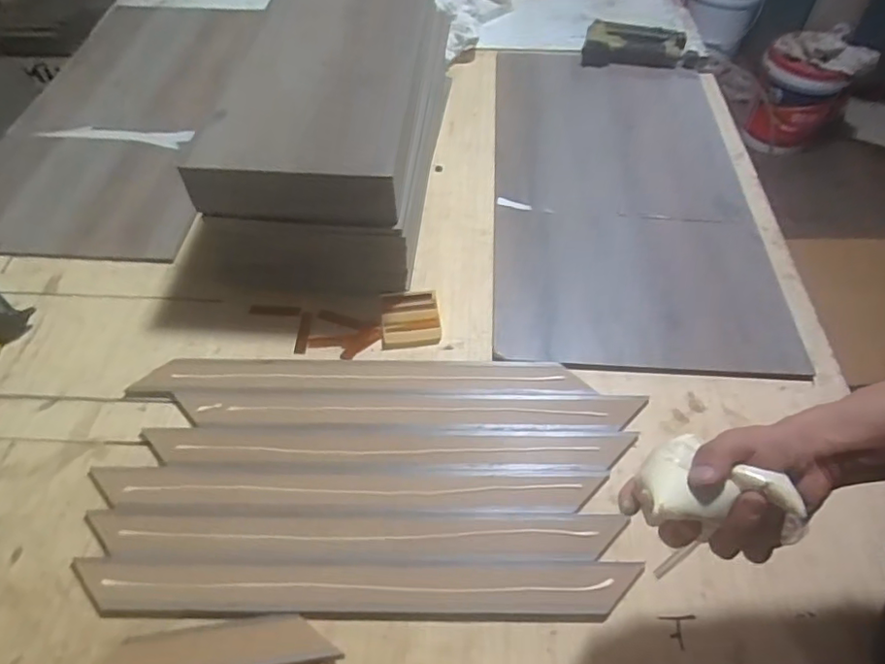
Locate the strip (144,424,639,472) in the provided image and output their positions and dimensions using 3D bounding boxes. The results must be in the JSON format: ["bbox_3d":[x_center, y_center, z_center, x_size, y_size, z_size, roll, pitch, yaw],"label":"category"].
[{"bbox_3d":[-0.056,0.120,0.618,0.492,0.018,0.046,1,52,0],"label":"strip"}]

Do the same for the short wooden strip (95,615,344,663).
[{"bbox_3d":[-0.200,0.269,0.495,0.216,0.007,0.044,-6,53,-5],"label":"short wooden strip"}]

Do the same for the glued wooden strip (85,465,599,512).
[{"bbox_3d":[-0.093,0.152,0.583,0.491,0.006,0.046,1,52,0],"label":"glued wooden strip"}]

